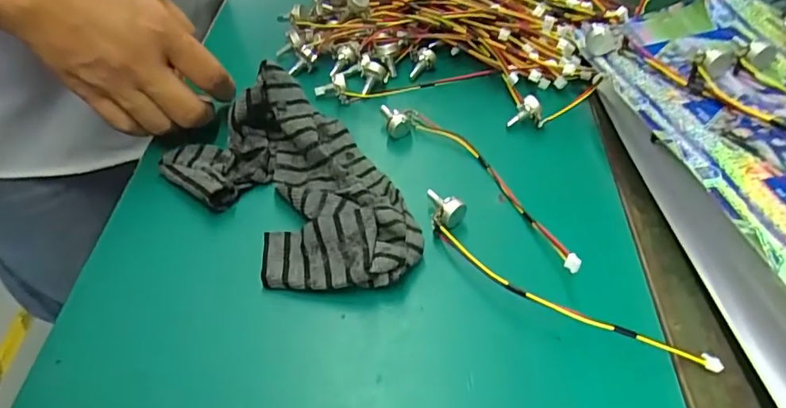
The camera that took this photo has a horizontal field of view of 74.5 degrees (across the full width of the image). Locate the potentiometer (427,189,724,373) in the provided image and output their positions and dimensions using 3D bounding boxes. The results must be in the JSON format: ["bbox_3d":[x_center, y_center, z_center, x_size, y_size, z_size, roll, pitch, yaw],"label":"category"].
[{"bbox_3d":[0.078,0.041,0.259,0.159,0.015,0.032,30,55,26],"label":"potentiometer"}]

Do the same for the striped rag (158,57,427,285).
[{"bbox_3d":[-0.051,-0.014,0.295,0.101,0.040,0.158,-34,55,-26],"label":"striped rag"}]

